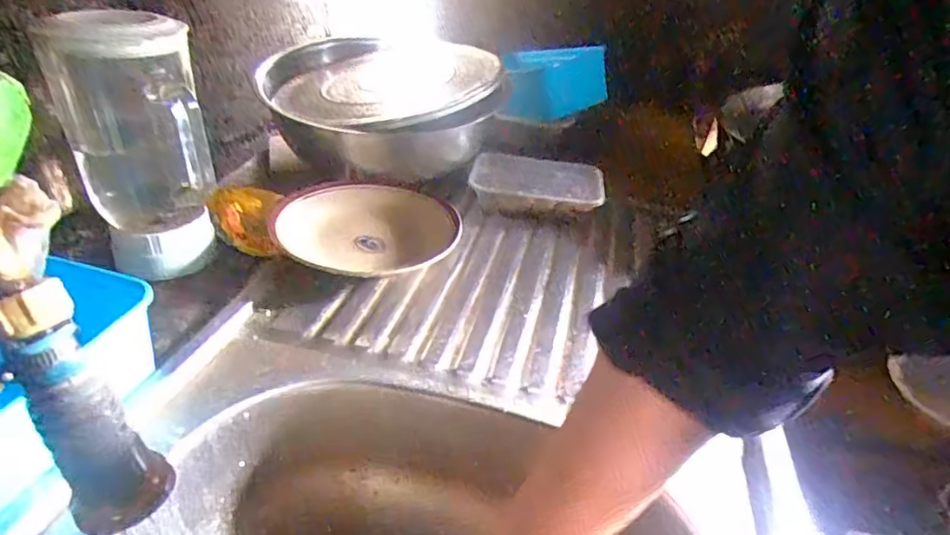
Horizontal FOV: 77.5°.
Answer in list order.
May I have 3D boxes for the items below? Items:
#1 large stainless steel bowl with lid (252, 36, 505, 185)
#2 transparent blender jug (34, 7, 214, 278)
[{"bbox_3d":[-0.125,-0.230,0.830,0.322,0.131,0.323,2,32,-1],"label":"large stainless steel bowl with lid"},{"bbox_3d":[-0.317,-0.106,0.566,0.110,0.238,0.110,-16,34,-25],"label":"transparent blender jug"}]

